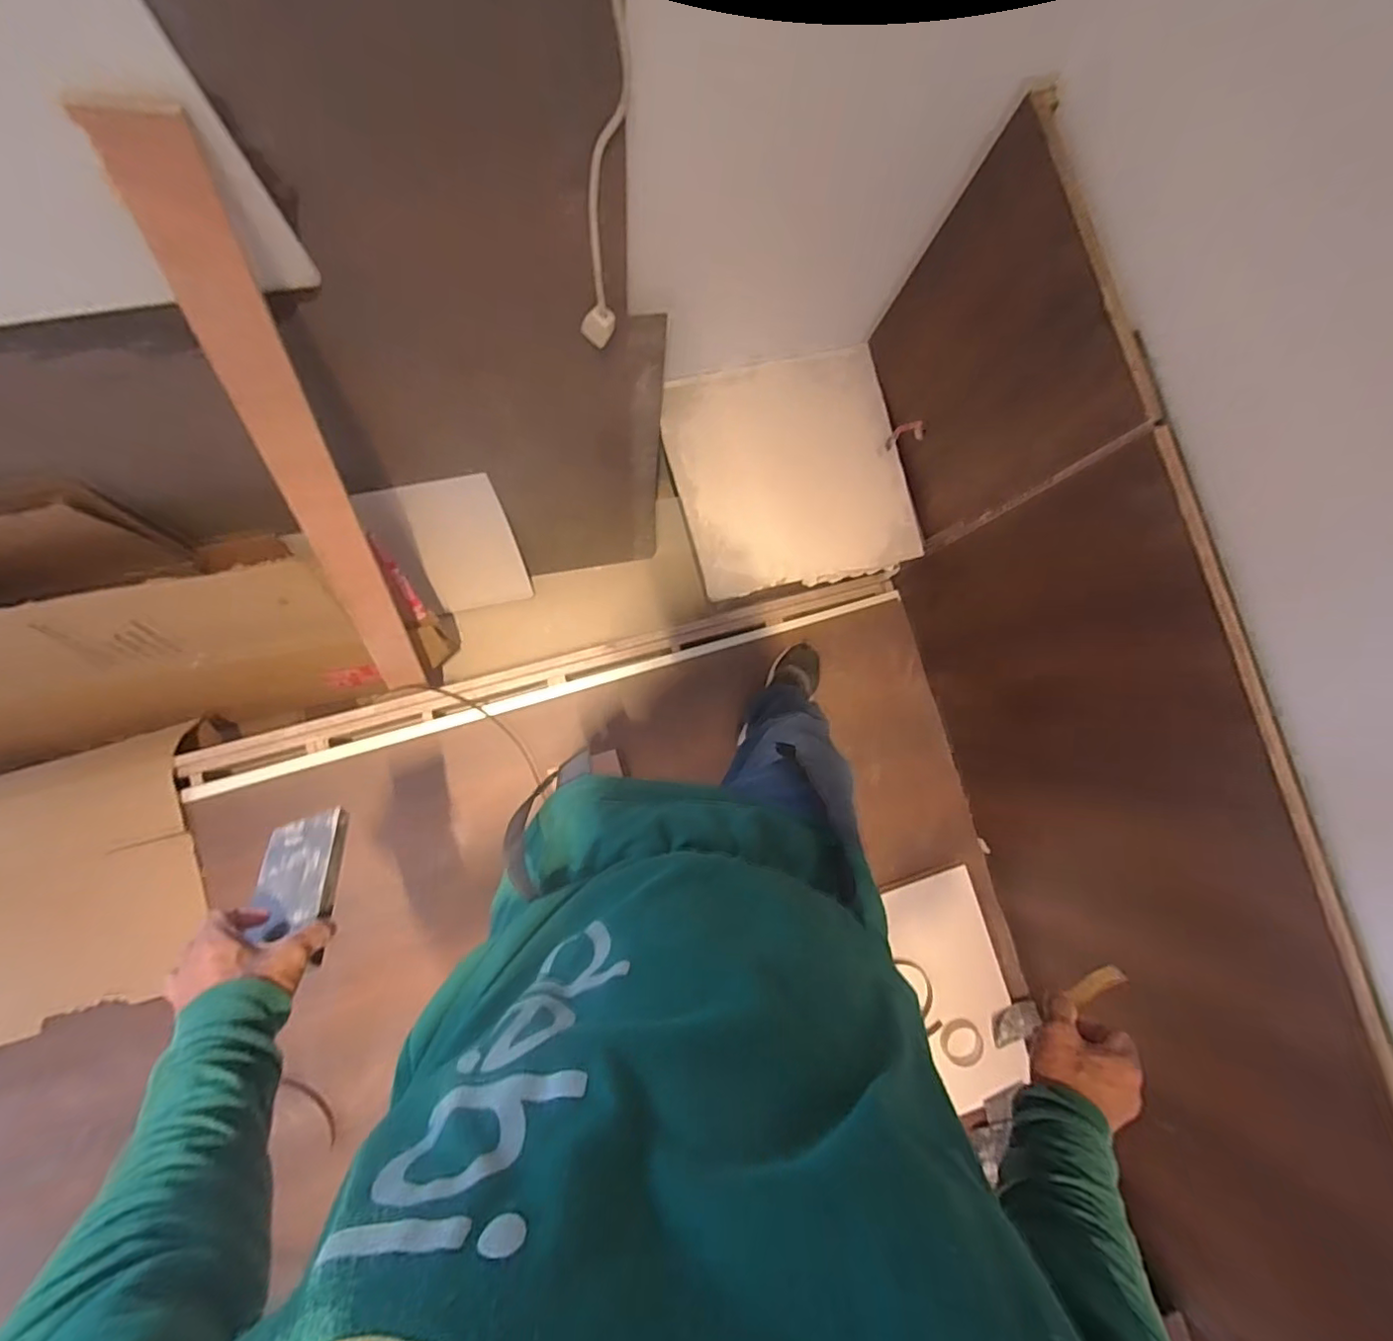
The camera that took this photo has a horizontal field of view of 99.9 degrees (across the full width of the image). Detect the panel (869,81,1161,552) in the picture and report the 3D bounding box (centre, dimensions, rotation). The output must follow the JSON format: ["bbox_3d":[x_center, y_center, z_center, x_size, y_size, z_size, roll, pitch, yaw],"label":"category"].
[{"bbox_3d":[0.457,-0.498,0.961,0.031,0.498,0.453,-17,87,-12],"label":"panel"}]

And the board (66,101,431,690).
[{"bbox_3d":[-0.559,-0.228,0.885,0.083,0.973,0.031,-14,63,-19],"label":"board"}]

